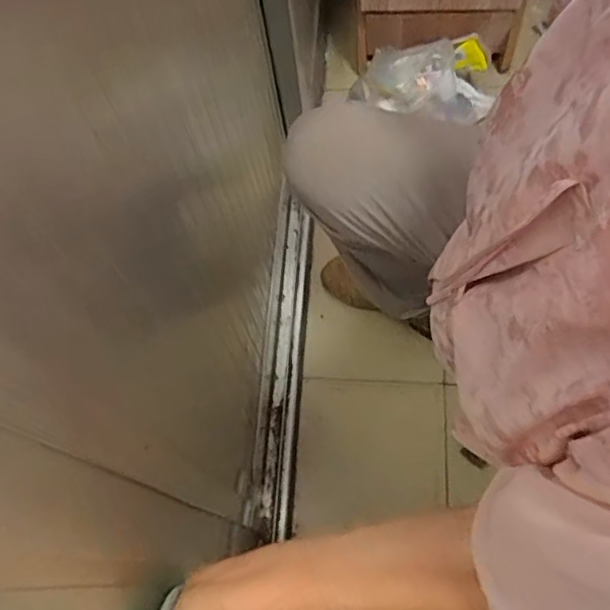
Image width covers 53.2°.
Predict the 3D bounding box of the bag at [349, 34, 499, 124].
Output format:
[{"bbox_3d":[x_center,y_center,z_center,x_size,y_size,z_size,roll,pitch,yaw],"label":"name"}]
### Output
[{"bbox_3d":[0.227,-0.380,1.048,0.281,0.144,0.132,-10,65,-28],"label":"bag"}]

